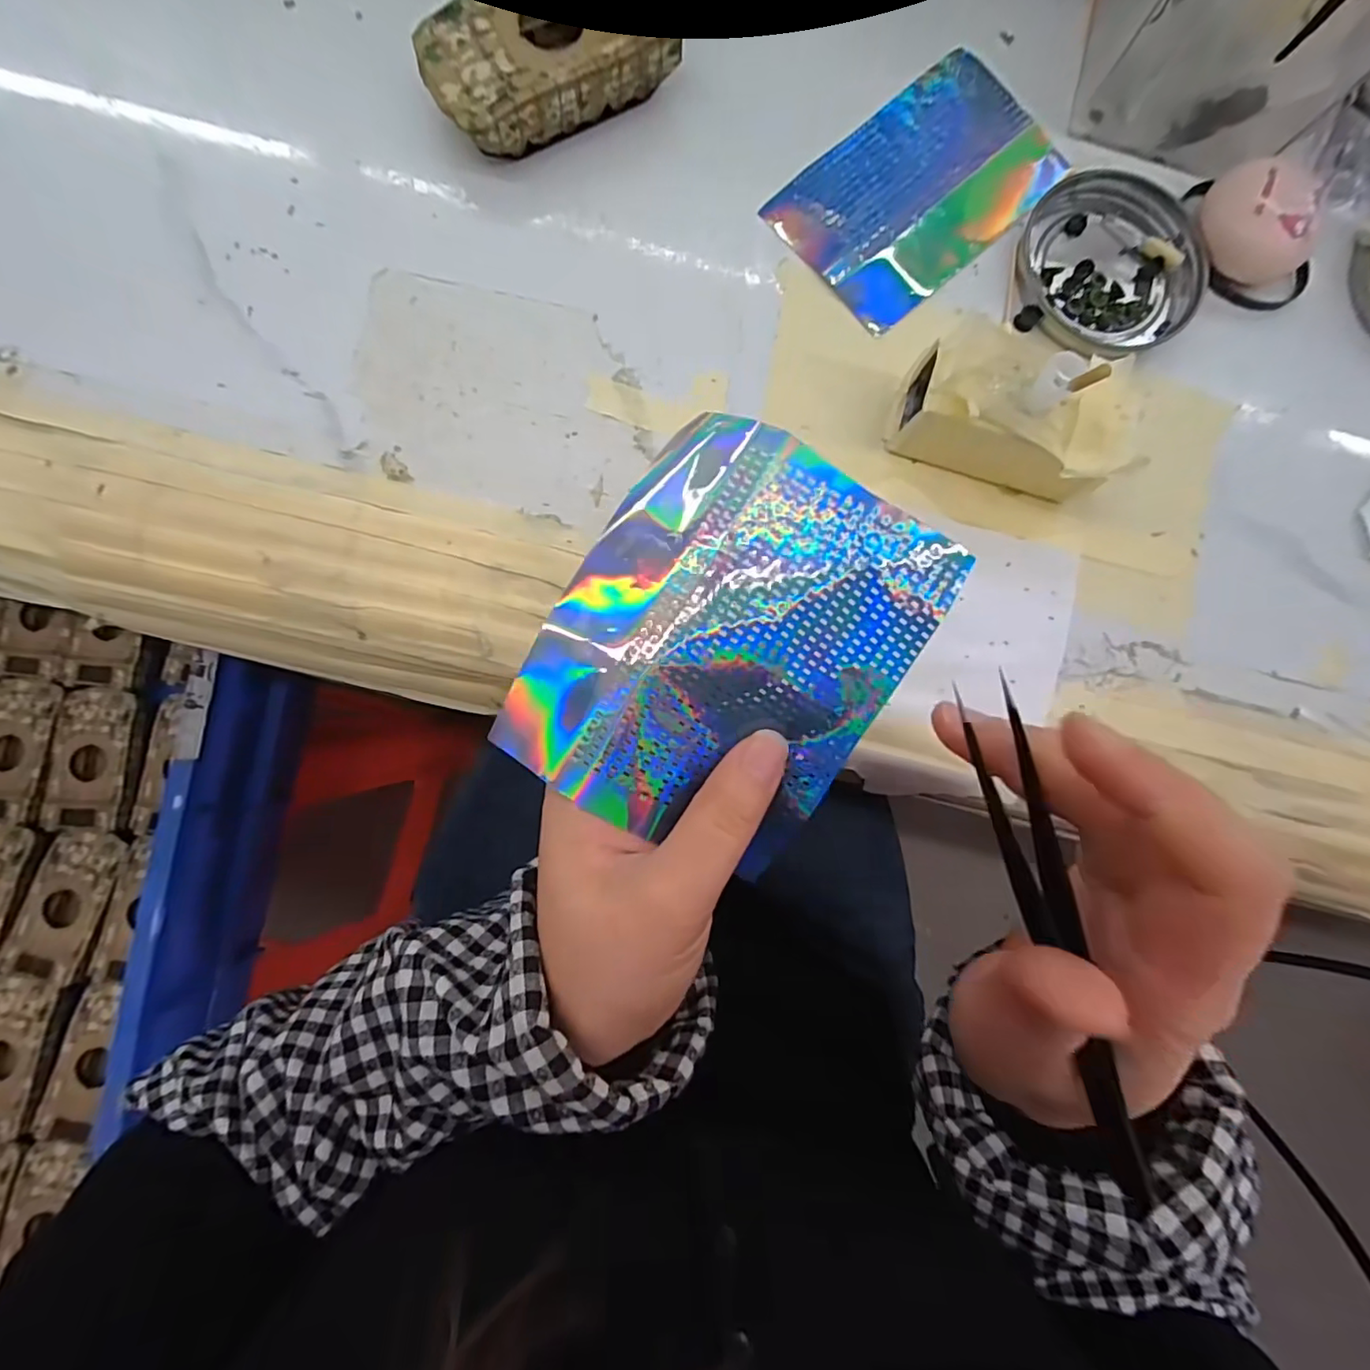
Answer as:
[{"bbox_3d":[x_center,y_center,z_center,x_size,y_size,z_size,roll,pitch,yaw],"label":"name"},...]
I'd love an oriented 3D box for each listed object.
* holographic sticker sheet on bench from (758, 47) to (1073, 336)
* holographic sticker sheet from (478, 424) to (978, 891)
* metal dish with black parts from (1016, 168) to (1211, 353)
[{"bbox_3d":[0.103,-0.215,0.248,0.124,0.004,0.075,-41,89,-6],"label":"holographic sticker sheet on bench"},{"bbox_3d":[0.011,-0.011,0.174,0.100,0.029,0.118,30,84,-1],"label":"holographic sticker sheet"},{"bbox_3d":[0.182,-0.185,0.251,0.078,0.011,0.078,0,86,-4],"label":"metal dish with black parts"}]

